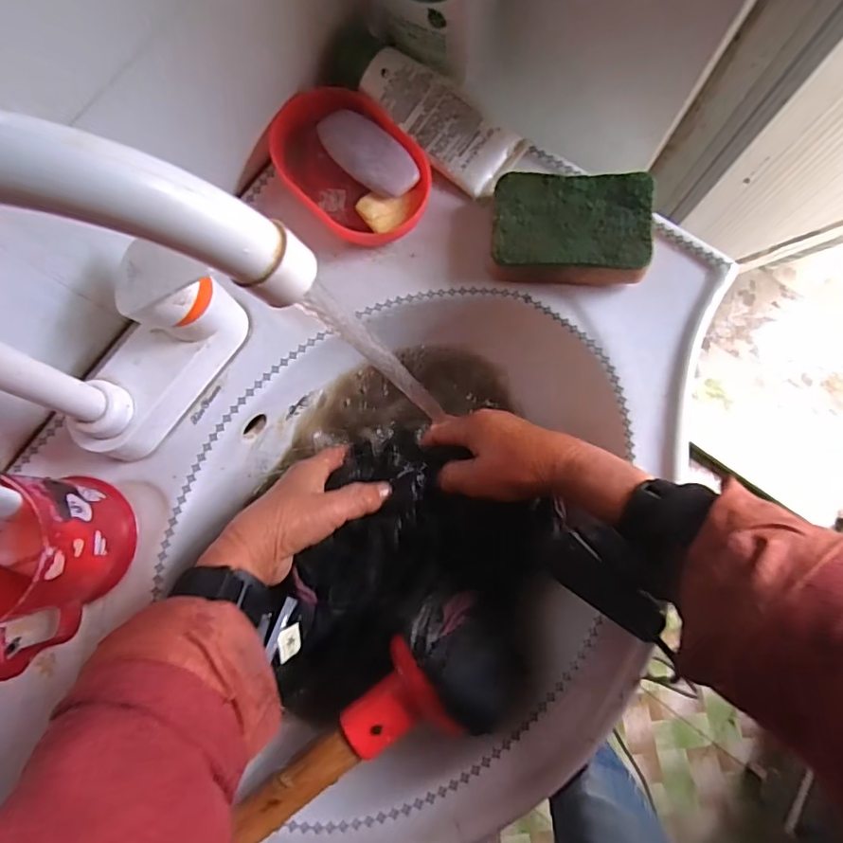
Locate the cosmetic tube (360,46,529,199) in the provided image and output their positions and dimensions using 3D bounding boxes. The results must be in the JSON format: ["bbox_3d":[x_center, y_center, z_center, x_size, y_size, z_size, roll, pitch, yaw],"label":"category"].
[{"bbox_3d":[0.014,-0.222,0.391,0.119,0.031,0.053,35,83,6],"label":"cosmetic tube"}]

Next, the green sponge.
[{"bbox_3d":[0.102,-0.133,0.371,0.107,0.035,0.072,5,81,2],"label":"green sponge"}]

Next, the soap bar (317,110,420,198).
[{"bbox_3d":[-0.040,-0.198,0.386,0.040,0.012,0.085,-41,82,-6],"label":"soap bar"}]

